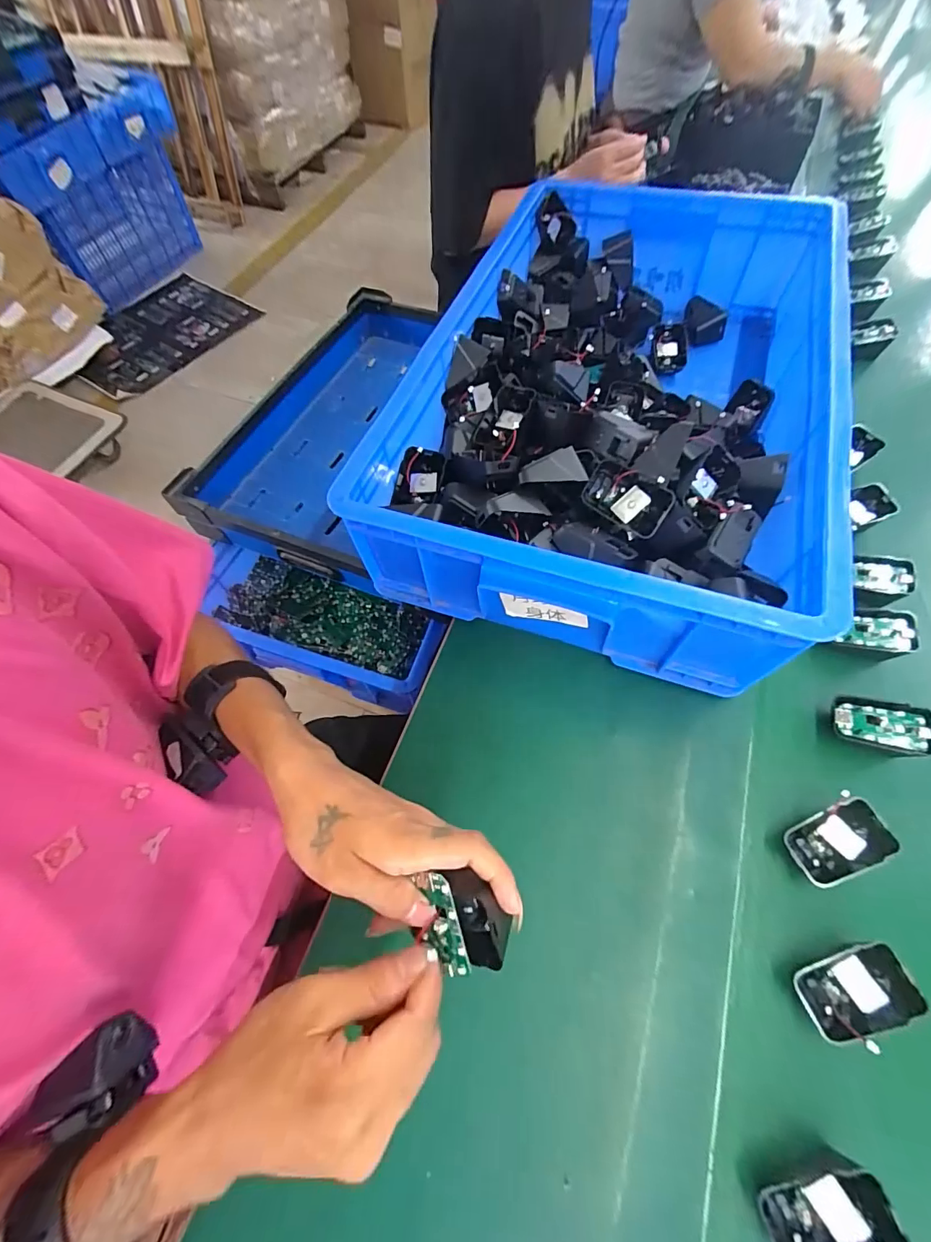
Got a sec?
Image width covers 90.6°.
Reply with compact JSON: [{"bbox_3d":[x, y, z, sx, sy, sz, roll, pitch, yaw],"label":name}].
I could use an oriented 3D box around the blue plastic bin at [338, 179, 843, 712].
[{"bbox_3d":[0.174,-0.284,0.528,0.388,0.136,0.663,18,64,10],"label":"blue plastic bin"}]

